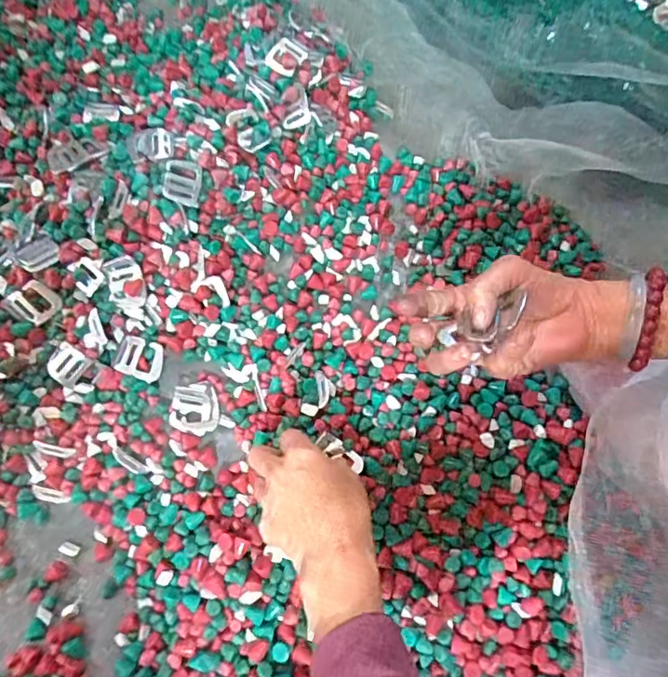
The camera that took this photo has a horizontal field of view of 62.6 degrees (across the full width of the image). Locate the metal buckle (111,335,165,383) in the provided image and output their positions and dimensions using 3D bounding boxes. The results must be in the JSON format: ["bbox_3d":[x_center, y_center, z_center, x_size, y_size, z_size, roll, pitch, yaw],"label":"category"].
[{"bbox_3d":[-0.173,0.018,0.489,0.041,0.005,0.035,19,73,3],"label":"metal buckle"}]

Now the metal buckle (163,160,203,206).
[{"bbox_3d":[-0.140,-0.147,0.512,0.033,0.004,0.043,9,76,-27],"label":"metal buckle"}]

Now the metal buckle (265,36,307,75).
[{"bbox_3d":[-0.049,-0.288,0.559,0.033,0.008,0.042,34,72,-10],"label":"metal buckle"}]

